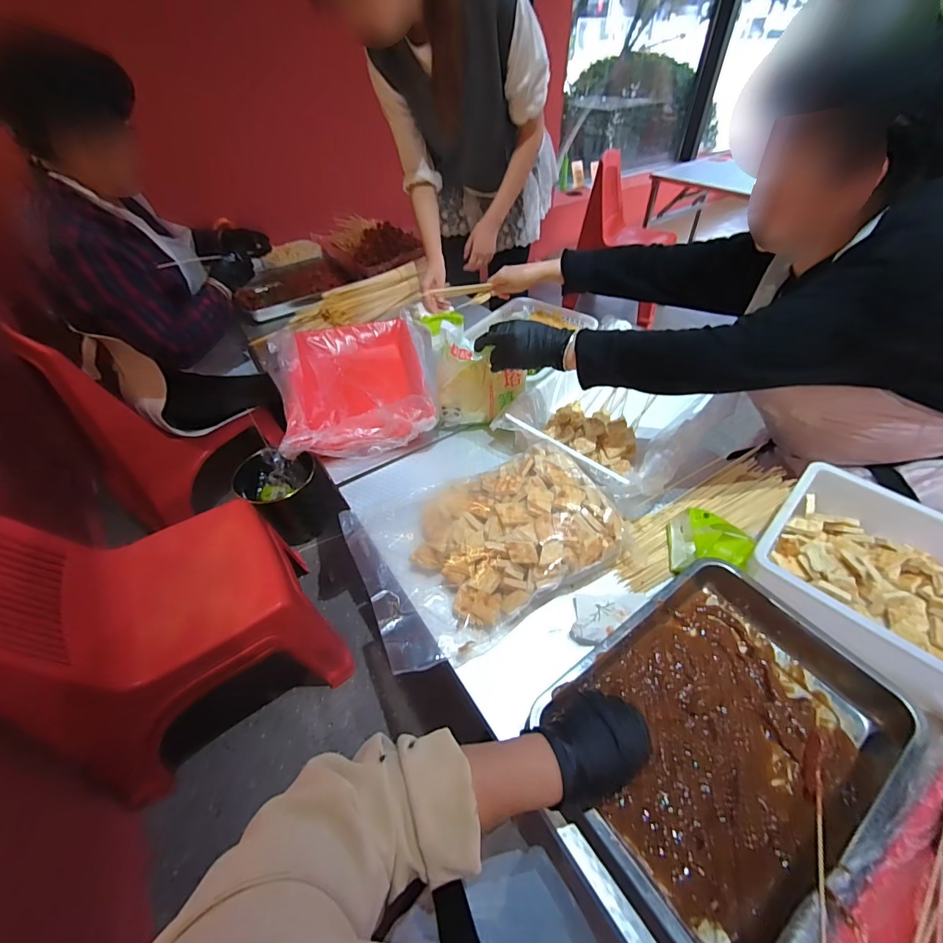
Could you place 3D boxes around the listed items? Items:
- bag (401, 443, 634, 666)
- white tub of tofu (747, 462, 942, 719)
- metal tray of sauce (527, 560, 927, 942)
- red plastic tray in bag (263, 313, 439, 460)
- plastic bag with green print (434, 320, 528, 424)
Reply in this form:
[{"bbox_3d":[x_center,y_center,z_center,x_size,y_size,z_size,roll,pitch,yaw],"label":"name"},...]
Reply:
[{"bbox_3d":[0.047,0.084,0.616,0.302,0.106,0.222,-23,50,-20],"label":"bag"},{"bbox_3d":[0.538,0.157,0.520,0.244,0.093,0.325,-35,55,-29],"label":"white tub of tofu"},{"bbox_3d":[0.263,0.268,0.458,0.340,0.056,0.248,-27,51,-23],"label":"metal tray of sauce"},{"bbox_3d":[-0.234,-0.183,0.887,0.300,0.093,0.404,-15,47,-13],"label":"red plastic tray in bag"},{"bbox_3d":[0.018,-0.163,0.774,0.170,0.187,0.056,-1,46,0],"label":"plastic bag with green print"}]

